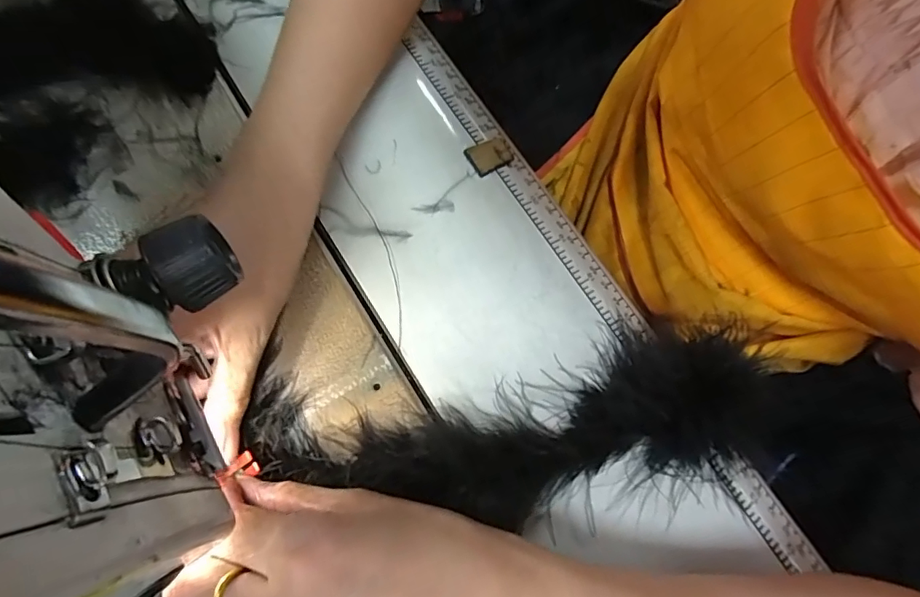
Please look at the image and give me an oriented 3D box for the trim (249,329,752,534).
[{"bbox_3d":[0.020,0.057,0.223,0.228,0.038,0.070,-8,77,0],"label":"trim"}]

